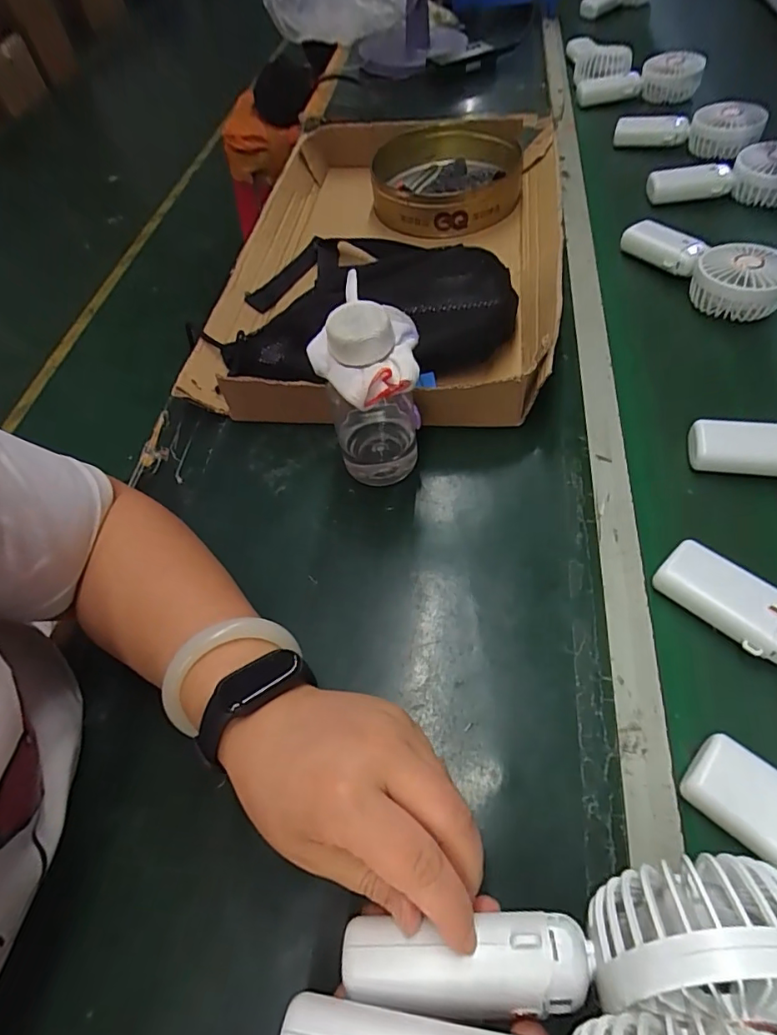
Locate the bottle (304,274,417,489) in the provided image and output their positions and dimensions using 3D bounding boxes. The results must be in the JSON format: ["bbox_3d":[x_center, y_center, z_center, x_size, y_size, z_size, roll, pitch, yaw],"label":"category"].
[{"bbox_3d":[-0.014,-0.087,0.396,0.072,0.149,0.076,-3,60,0],"label":"bottle"}]

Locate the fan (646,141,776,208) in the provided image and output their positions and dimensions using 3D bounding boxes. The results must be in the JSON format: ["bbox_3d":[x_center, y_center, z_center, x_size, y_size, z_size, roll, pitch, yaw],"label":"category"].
[{"bbox_3d":[0.437,-0.441,0.659,0.191,0.045,0.080,-3,60,0],"label":"fan"}]

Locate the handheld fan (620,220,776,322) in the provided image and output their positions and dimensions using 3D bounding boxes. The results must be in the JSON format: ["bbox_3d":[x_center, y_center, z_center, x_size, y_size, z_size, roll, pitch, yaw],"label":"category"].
[{"bbox_3d":[0.333,-0.272,0.566,0.186,0.060,0.087,33,66,19],"label":"handheld fan"}]

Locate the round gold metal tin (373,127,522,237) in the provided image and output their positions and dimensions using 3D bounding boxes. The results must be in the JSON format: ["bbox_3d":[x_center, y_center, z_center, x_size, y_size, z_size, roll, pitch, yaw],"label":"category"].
[{"bbox_3d":[0.074,-0.442,0.674,0.185,0.064,0.198,-1,60,1],"label":"round gold metal tin"}]

